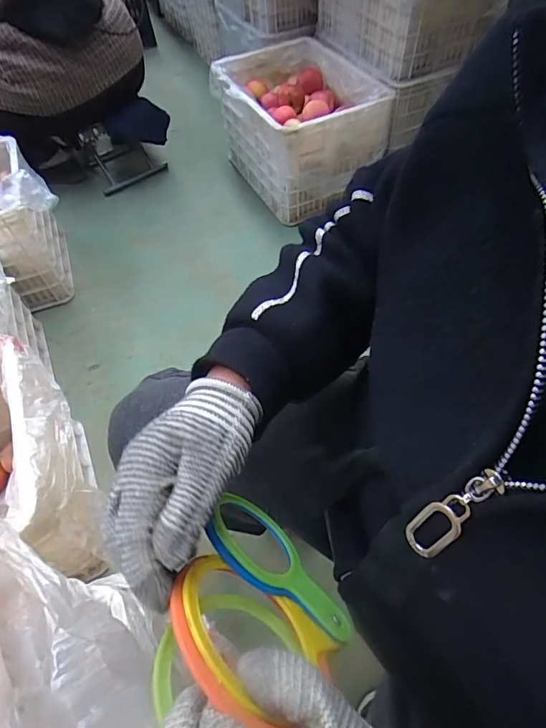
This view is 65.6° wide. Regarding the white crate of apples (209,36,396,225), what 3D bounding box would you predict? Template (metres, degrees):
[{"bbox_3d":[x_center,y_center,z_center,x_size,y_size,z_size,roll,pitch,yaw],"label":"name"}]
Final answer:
[{"bbox_3d":[0.072,-0.693,1.267,0.343,0.290,0.517,-27,58,-17],"label":"white crate of apples"}]

